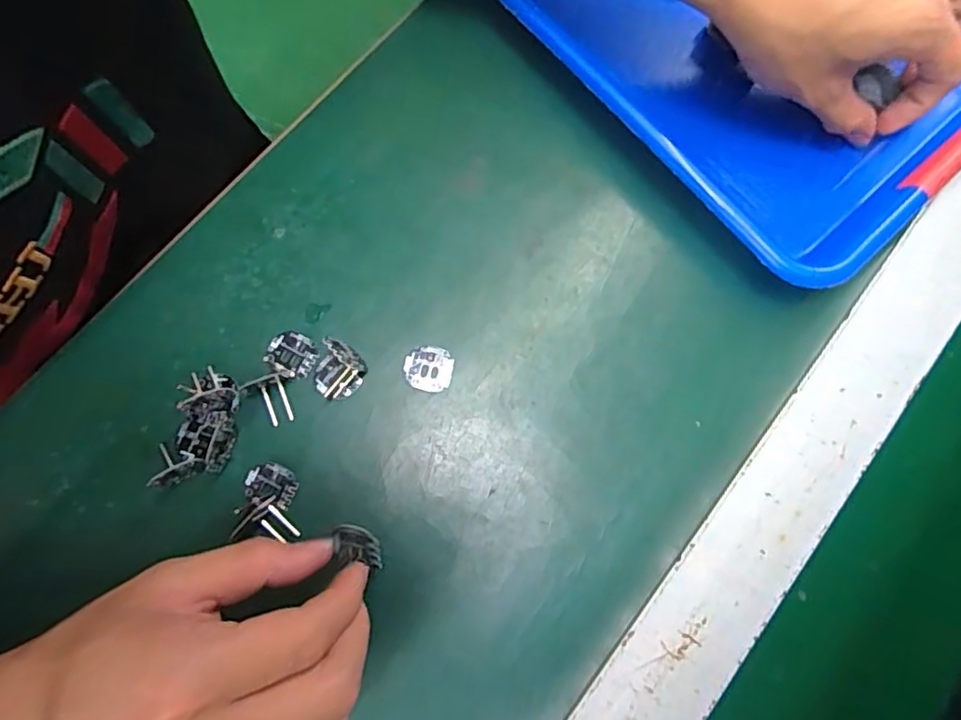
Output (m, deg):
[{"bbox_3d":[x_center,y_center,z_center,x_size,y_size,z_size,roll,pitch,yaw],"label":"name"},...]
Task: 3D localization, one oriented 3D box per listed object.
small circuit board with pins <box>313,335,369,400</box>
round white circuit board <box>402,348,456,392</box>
[{"bbox_3d":[-0.070,0.006,0.303,0.024,0.007,0.027,21,77,4],"label":"small circuit board with pins"},{"bbox_3d":[-0.026,0.004,0.307,0.024,0.004,0.022,1,78,-4],"label":"round white circuit board"}]

